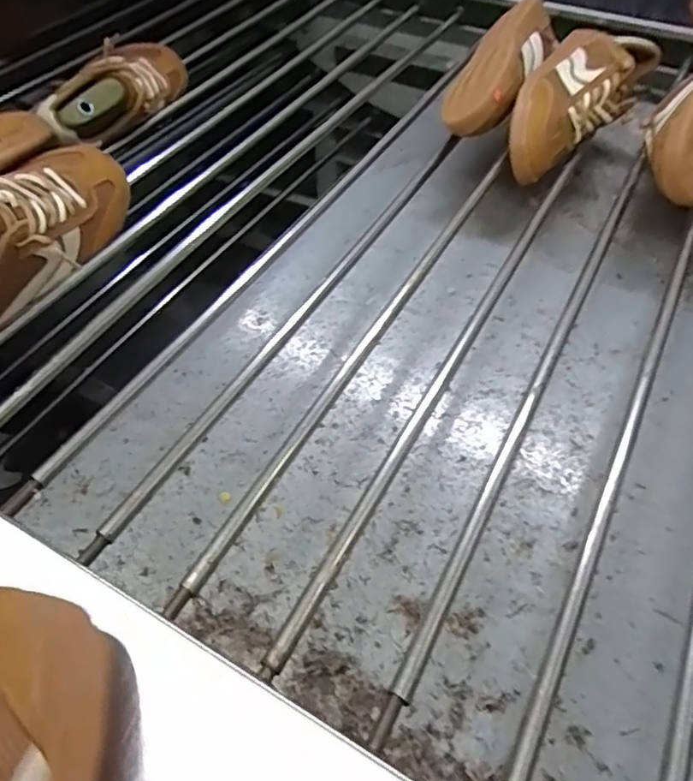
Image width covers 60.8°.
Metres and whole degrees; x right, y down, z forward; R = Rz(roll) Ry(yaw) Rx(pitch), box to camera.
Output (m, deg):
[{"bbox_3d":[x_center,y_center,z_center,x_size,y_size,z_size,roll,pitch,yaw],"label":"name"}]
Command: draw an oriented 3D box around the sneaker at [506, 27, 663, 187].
[{"bbox_3d":[0.240,-0.312,0.617,0.098,0.063,0.234,33,71,24],"label":"sneaker"}]

